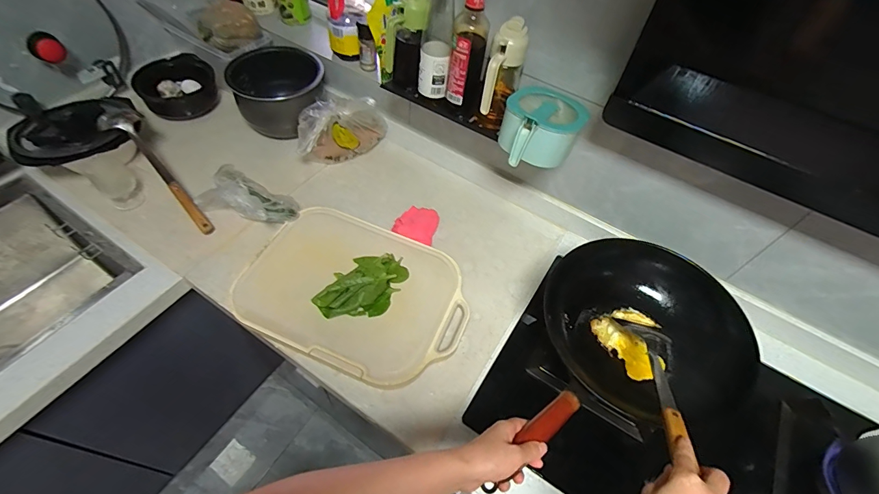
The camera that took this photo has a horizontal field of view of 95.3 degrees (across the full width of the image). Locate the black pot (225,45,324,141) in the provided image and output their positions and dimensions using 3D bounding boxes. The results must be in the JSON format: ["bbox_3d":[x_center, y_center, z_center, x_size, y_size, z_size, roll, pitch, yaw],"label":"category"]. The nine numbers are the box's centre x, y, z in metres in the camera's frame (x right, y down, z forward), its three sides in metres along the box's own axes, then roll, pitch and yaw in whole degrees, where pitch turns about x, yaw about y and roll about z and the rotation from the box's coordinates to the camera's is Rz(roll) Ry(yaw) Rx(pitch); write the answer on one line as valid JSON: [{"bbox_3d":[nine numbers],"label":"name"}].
[{"bbox_3d":[-0.406,-0.392,1.027,0.220,0.128,0.224,3,54,-4],"label":"black pot"}]

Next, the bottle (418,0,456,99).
[{"bbox_3d":[-0.005,-0.401,0.737,0.062,0.231,0.076,7,54,-1],"label":"bottle"}]

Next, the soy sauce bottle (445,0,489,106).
[{"bbox_3d":[0.053,-0.368,0.723,0.065,0.219,0.064,7,54,-1],"label":"soy sauce bottle"}]

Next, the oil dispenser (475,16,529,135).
[{"bbox_3d":[0.106,-0.296,0.735,0.069,0.195,0.085,18,54,7],"label":"oil dispenser"}]

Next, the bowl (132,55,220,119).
[{"bbox_3d":[-0.684,-0.418,1.052,0.182,0.087,0.148,-27,61,-23],"label":"bowl"}]

